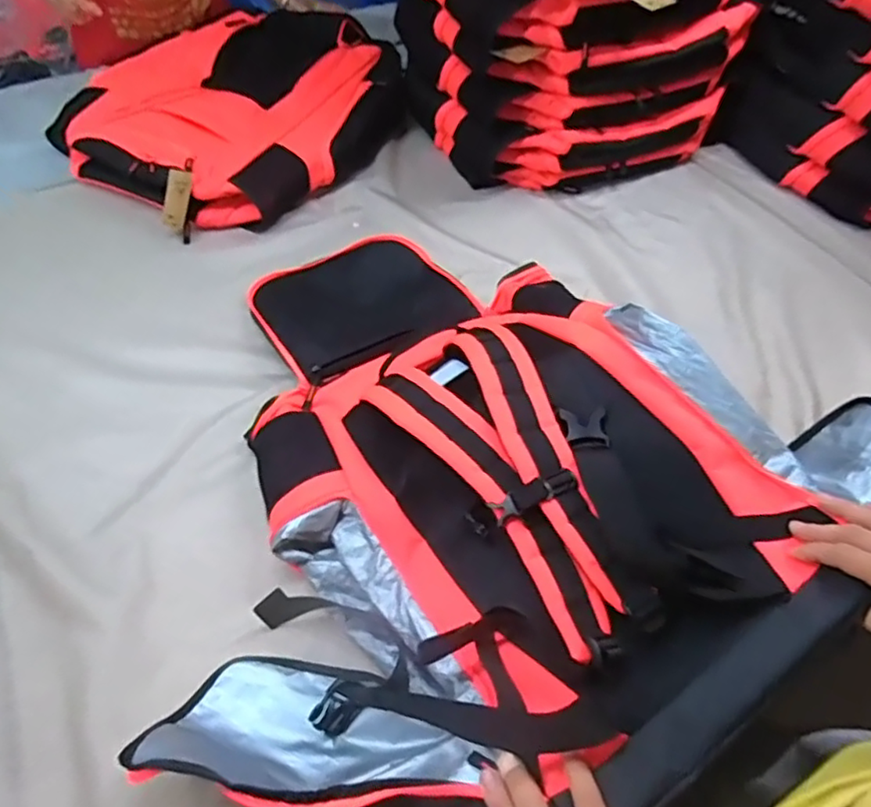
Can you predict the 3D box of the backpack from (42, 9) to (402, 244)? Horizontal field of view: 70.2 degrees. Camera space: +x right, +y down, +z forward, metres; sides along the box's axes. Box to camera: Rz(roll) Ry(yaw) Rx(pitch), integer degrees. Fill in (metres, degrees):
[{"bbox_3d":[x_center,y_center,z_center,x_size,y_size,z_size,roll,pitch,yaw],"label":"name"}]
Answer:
[{"bbox_3d":[-0.367,-0.562,1.143,0.512,0.122,0.559,0,54,0],"label":"backpack"}]

